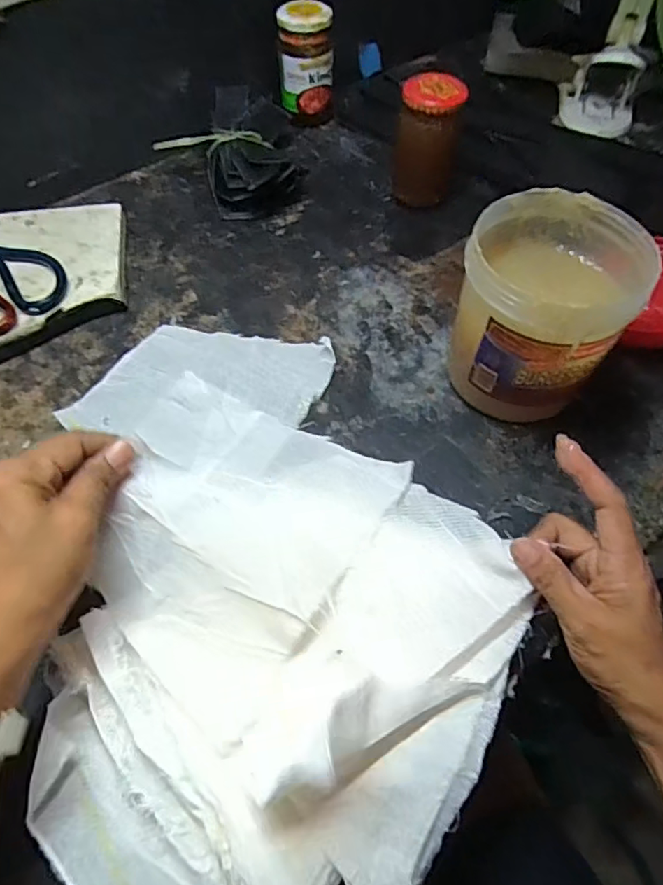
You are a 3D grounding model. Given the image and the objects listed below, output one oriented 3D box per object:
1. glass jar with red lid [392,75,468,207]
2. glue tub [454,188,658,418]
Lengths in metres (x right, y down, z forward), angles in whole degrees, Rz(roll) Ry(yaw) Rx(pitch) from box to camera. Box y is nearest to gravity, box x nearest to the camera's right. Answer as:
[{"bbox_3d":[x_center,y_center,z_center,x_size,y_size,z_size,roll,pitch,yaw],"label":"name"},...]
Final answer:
[{"bbox_3d":[0.092,-0.290,0.537,0.060,0.101,0.054,6,59,1],"label":"glass jar with red lid"},{"bbox_3d":[0.151,-0.097,0.407,0.114,0.115,0.112,1,59,-2],"label":"glue tub"}]

